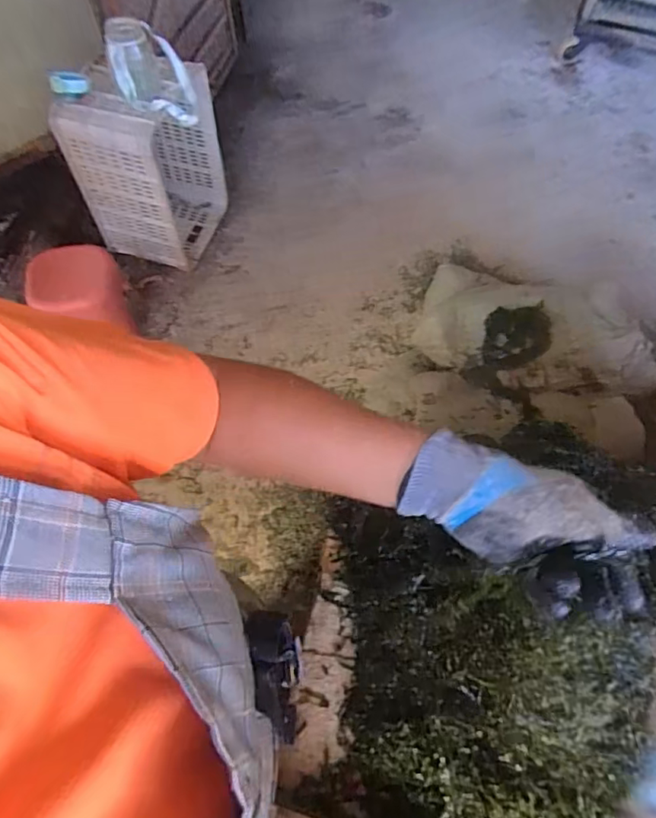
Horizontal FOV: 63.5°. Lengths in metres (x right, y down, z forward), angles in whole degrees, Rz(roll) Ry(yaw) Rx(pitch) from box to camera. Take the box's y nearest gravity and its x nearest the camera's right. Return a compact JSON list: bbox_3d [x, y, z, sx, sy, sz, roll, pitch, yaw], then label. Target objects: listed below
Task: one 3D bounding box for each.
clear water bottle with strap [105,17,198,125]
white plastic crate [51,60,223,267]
[{"bbox_3d":[-0.405,-0.771,1.225,0.171,0.175,0.142,-21,67,-12],"label":"clear water bottle with strap"},{"bbox_3d":[-0.495,-0.672,1.512,0.263,0.542,0.327,16,64,6],"label":"white plastic crate"}]

